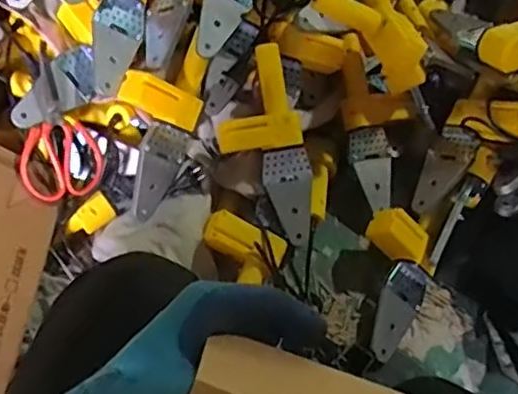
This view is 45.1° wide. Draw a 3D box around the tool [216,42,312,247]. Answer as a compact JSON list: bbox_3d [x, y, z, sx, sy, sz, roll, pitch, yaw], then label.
[{"bbox_3d":[0.011,-0.065,0.864,0.110,0.038,0.273,-16,98,-13],"label":"tool"}]

